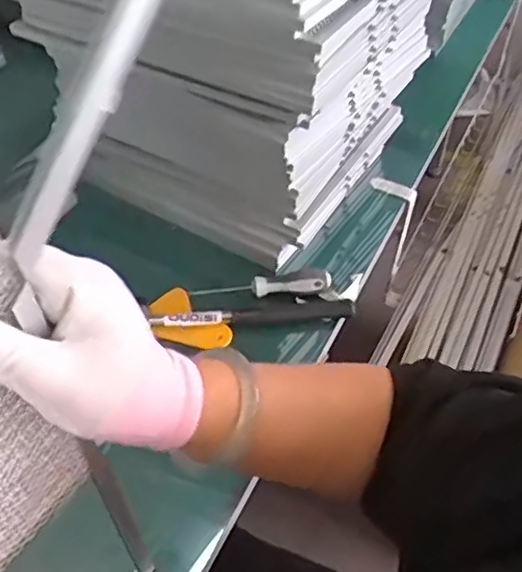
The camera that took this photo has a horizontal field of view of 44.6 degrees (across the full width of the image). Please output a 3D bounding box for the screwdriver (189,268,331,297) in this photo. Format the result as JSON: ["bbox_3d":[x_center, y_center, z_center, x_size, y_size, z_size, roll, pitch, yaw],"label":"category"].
[{"bbox_3d":[0.001,0.000,0.720,0.154,0.022,0.030,-5,48,-5],"label":"screwdriver"}]

